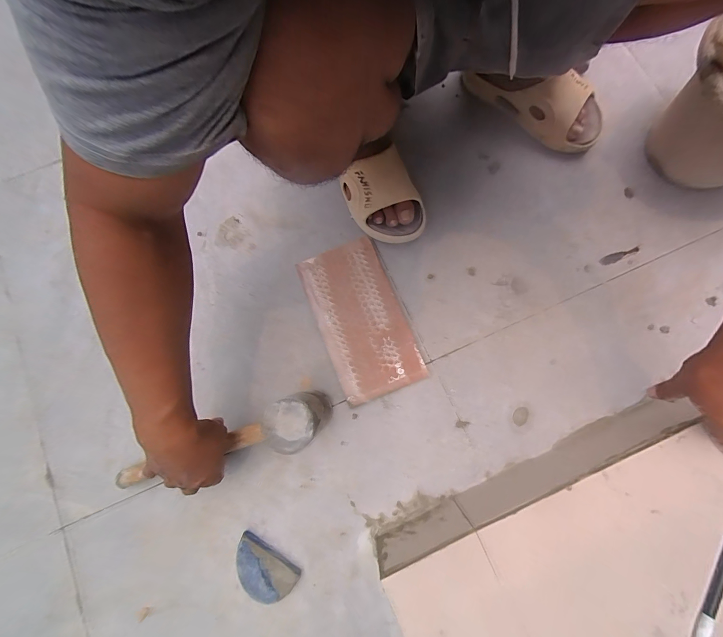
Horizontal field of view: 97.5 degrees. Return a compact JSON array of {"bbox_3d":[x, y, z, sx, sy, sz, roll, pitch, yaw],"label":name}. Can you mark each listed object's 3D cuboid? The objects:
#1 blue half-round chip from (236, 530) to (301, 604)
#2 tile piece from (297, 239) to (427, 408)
[{"bbox_3d":[-0.139,0.350,0.442,0.093,0.020,0.055,34,81,7],"label":"blue half-round chip"},{"bbox_3d":[-0.003,-0.002,0.506,0.127,0.013,0.246,-22,79,-3],"label":"tile piece"}]

